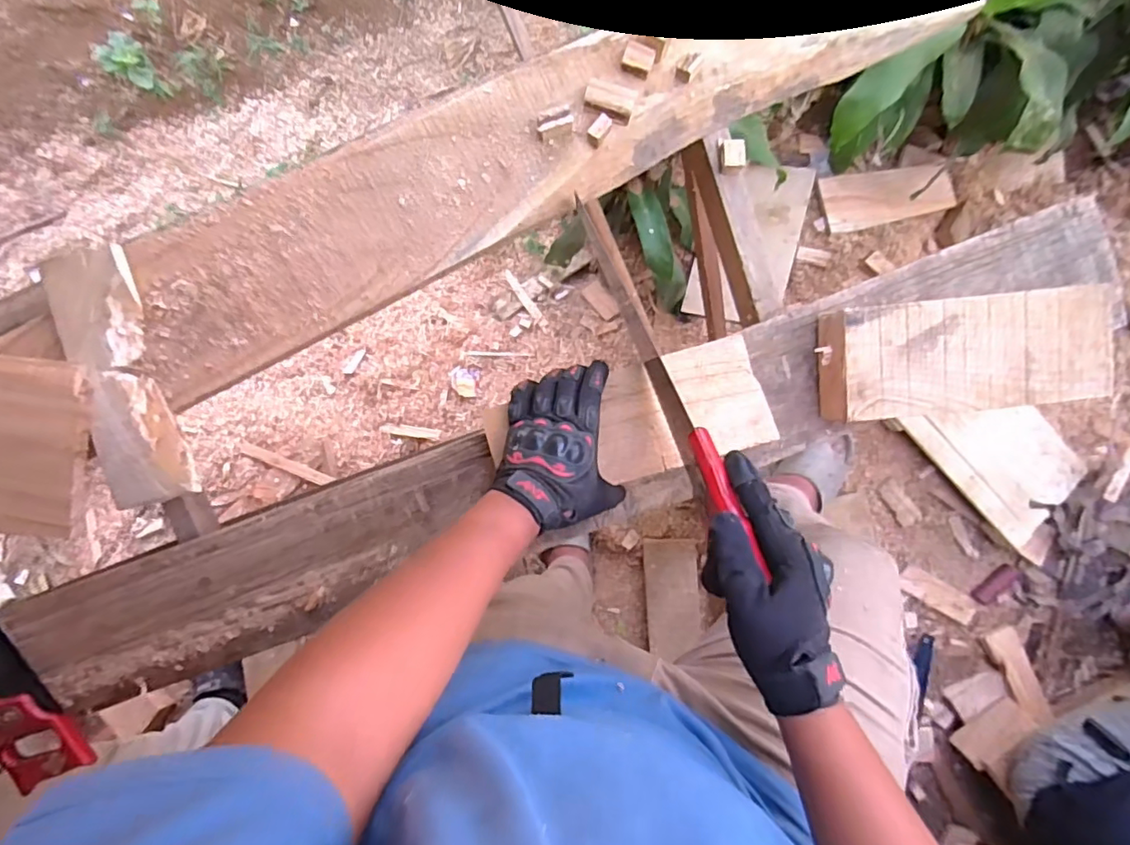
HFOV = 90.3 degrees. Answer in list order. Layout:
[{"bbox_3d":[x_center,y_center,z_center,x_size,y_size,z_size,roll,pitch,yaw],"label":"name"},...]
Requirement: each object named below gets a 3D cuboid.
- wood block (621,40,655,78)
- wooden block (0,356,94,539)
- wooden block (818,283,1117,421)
[{"bbox_3d":[0.084,-0.416,0.644,0.033,0.013,0.031,18,92,2],"label":"wood block"},{"bbox_3d":[-0.611,0.030,0.625,0.153,0.030,0.199,6,92,2],"label":"wooden block"},{"bbox_3d":[0.430,-0.075,0.607,0.294,0.051,0.124,-5,92,3],"label":"wooden block"}]

